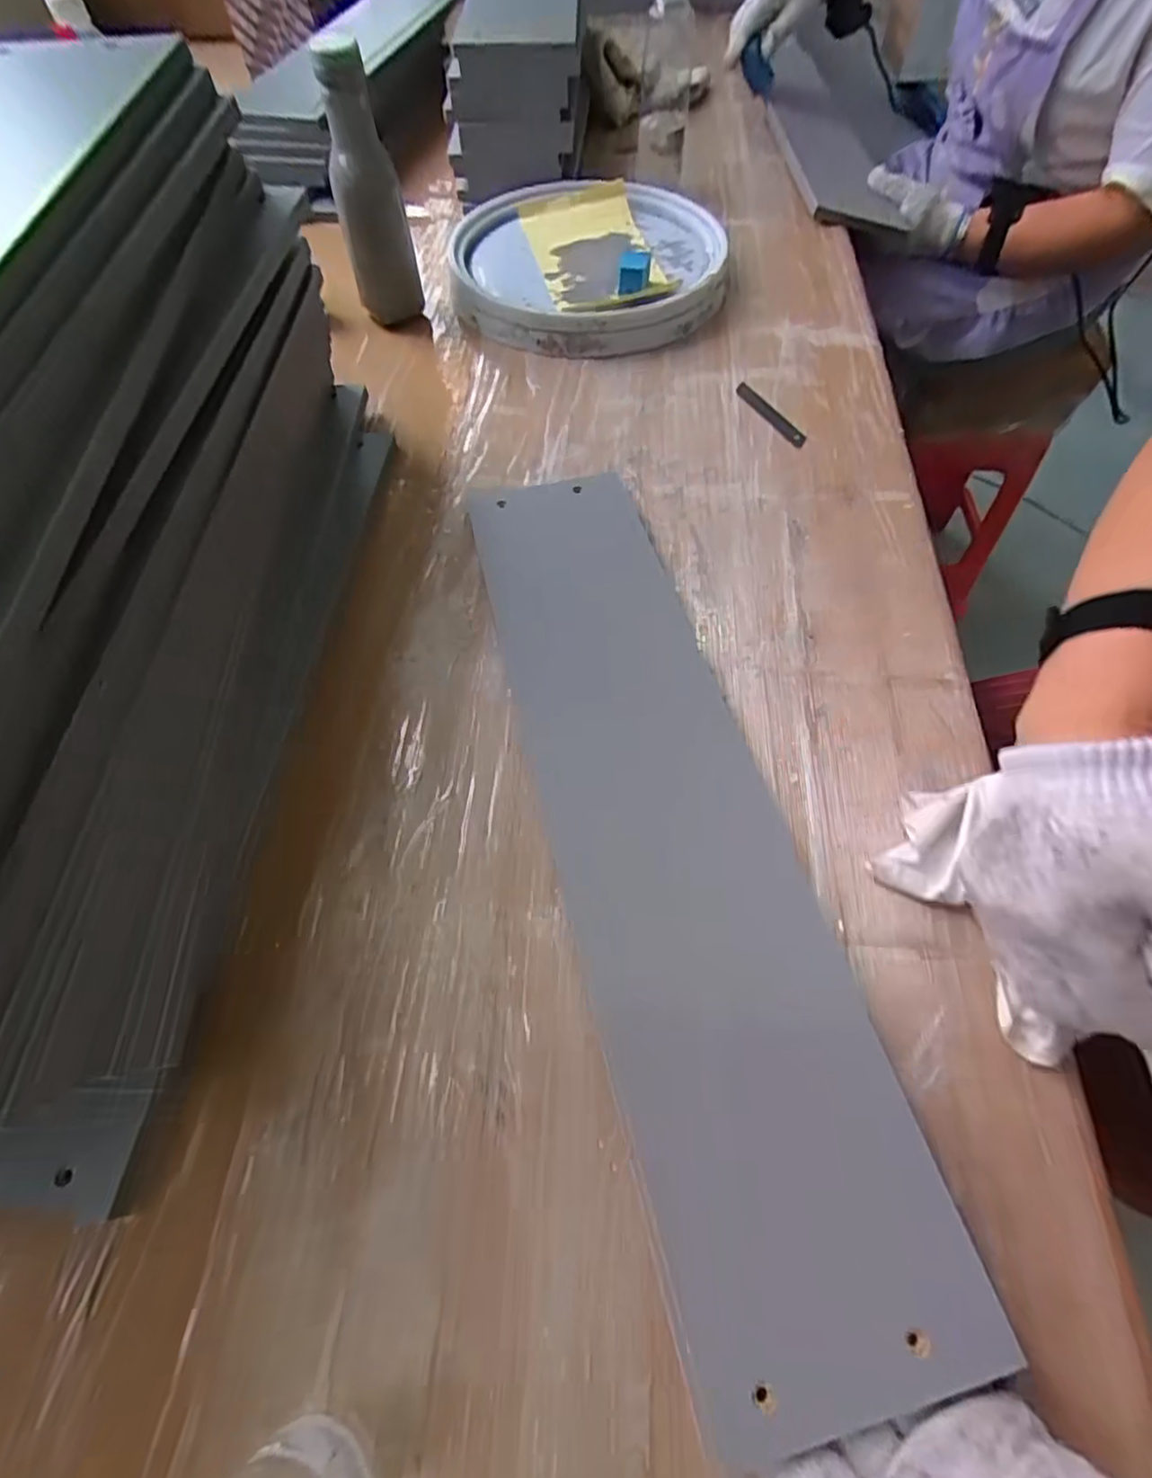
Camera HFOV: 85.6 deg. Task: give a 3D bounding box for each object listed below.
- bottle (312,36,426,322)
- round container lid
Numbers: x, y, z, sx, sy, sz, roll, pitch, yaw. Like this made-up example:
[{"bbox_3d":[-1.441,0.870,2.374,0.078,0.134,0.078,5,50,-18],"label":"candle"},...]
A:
[{"bbox_3d":[-0.195,-0.507,0.591,0.065,0.214,0.079,-15,62,-7],"label":"bottle"},{"bbox_3d":[0.017,-0.537,0.708,0.303,0.046,0.311,-1,61,0],"label":"round container lid"}]

